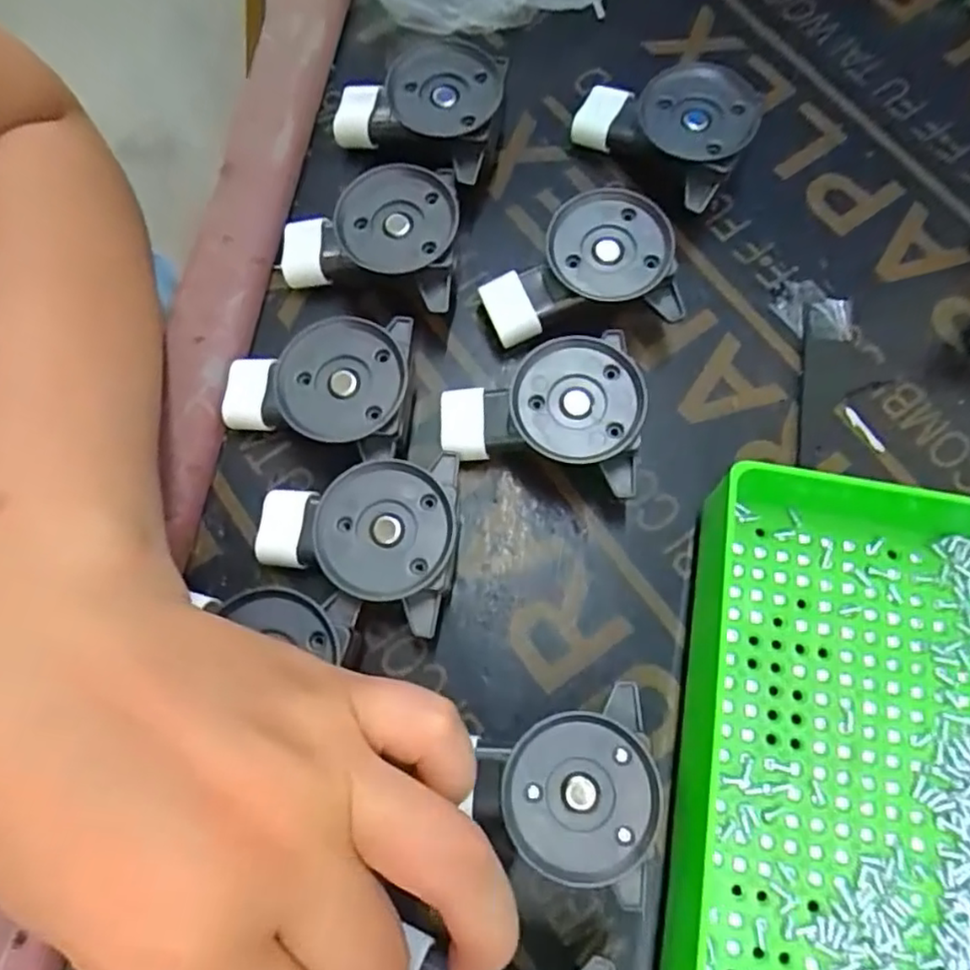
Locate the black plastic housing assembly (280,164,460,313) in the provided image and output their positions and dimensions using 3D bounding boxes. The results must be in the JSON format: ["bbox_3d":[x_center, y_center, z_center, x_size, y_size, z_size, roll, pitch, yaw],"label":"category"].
[{"bbox_3d":[-0.041,-0.090,0.242,0.063,0.028,0.044,13,74,4],"label":"black plastic housing assembly"}]

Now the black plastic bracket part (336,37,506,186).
[{"bbox_3d":[-0.026,-0.144,0.258,0.064,0.032,0.051,17,75,5],"label":"black plastic bracket part"}]

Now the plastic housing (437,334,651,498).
[{"bbox_3d":[0.019,-0.024,0.225,0.065,0.031,0.044,10,74,3],"label":"plastic housing"}]

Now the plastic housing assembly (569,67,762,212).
[{"bbox_3d":[0.072,-0.140,0.259,0.044,0.033,0.067,-40,77,-10],"label":"plastic housing assembly"}]

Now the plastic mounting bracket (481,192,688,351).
[{"bbox_3d":[0.033,-0.077,0.240,0.066,0.031,0.043,-4,74,-1],"label":"plastic mounting bracket"}]

